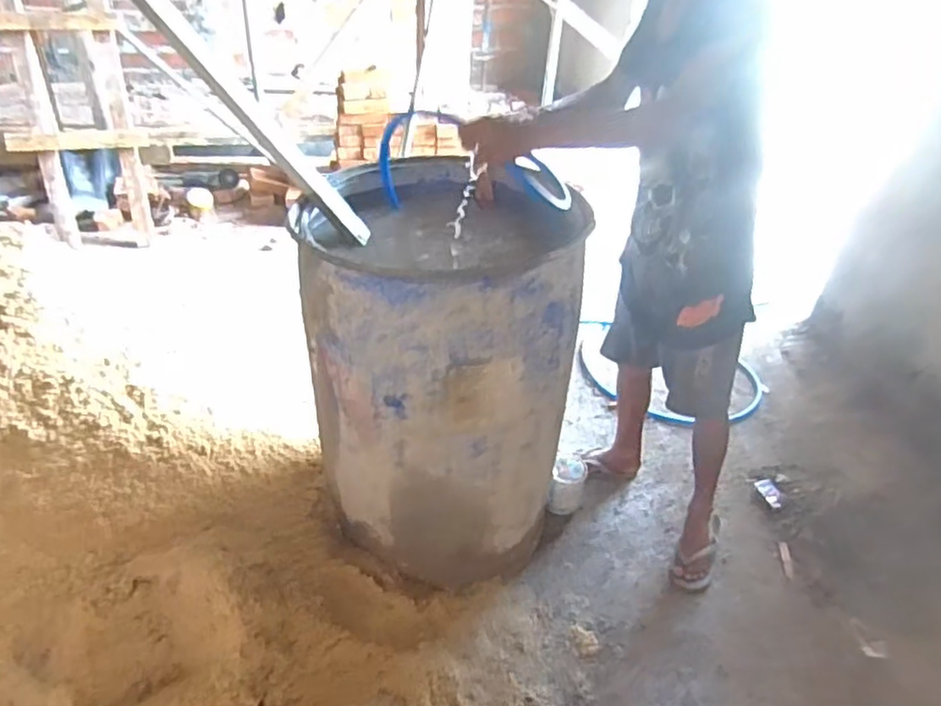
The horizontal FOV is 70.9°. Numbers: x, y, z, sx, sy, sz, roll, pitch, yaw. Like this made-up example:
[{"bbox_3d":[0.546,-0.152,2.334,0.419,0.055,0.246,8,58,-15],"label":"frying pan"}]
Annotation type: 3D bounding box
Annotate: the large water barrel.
[{"bbox_3d":[-0.059,0.045,1.542,0.566,0.806,0.577,9,38,6],"label":"large water barrel"}]

